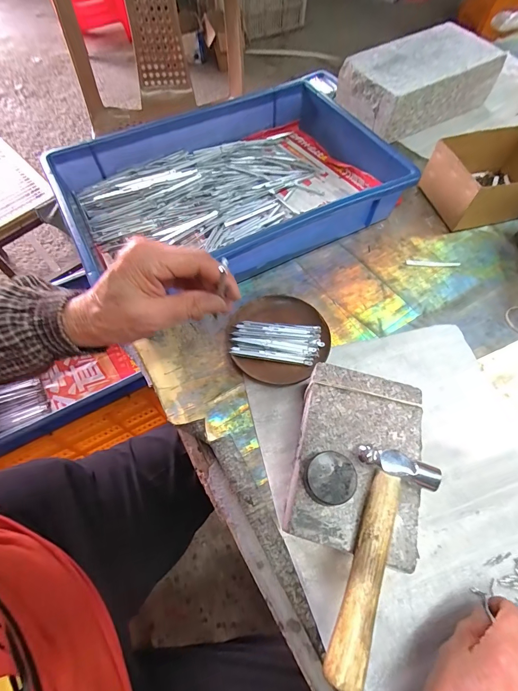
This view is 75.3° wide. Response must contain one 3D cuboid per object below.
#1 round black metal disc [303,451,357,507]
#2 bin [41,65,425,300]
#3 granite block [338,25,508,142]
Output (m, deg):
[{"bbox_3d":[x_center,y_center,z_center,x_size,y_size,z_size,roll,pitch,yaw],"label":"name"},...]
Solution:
[{"bbox_3d":[0.054,0.104,0.262,0.039,0.022,0.037,0,63,1],"label":"round black metal disc"},{"bbox_3d":[-0.039,-0.222,0.473,0.406,0.077,0.274,-26,65,-12],"label":"bin"},{"bbox_3d":[0.275,-0.456,0.583,0.245,0.079,0.137,-25,65,-12],"label":"granite block"}]

